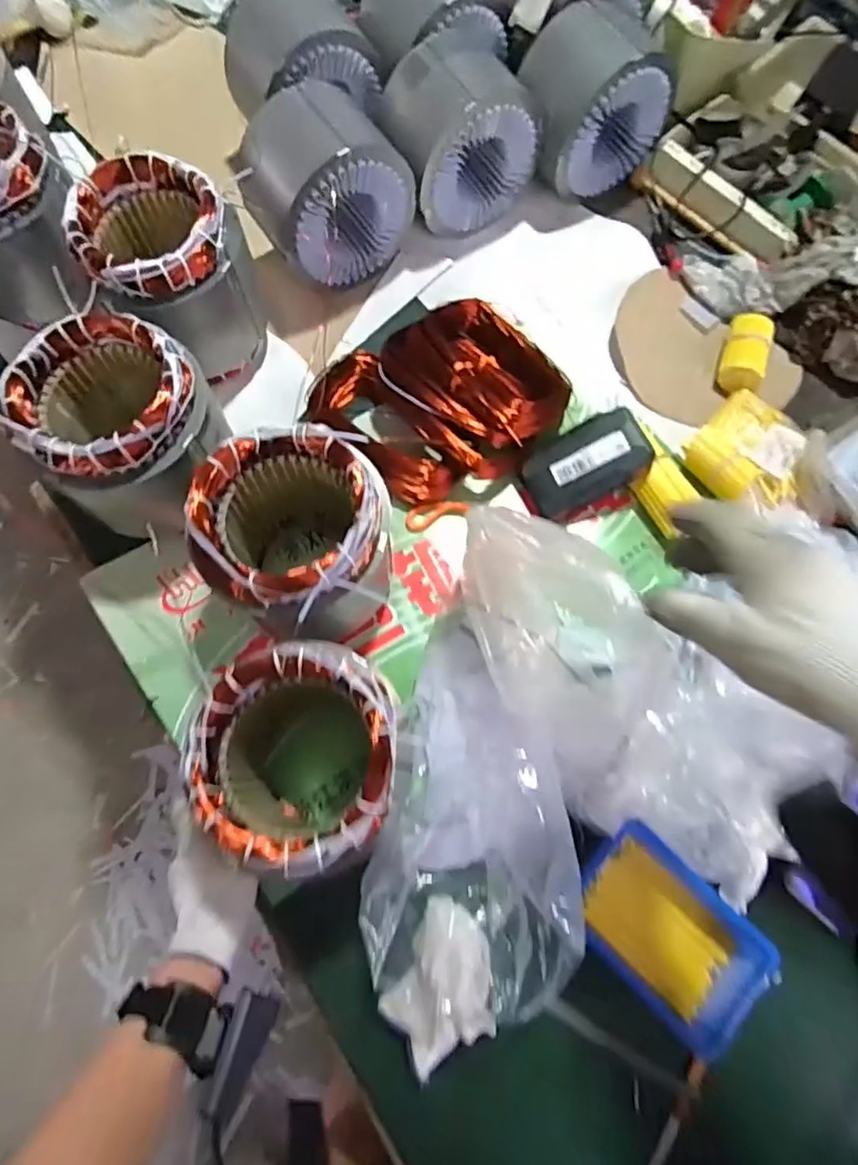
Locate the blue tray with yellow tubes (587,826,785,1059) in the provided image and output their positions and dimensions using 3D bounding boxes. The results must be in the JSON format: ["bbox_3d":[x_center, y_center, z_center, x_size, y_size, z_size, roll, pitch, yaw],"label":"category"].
[{"bbox_3d":[0.188,0.275,0.470,0.150,0.044,0.103,43,77,12],"label":"blue tray with yellow tubes"}]

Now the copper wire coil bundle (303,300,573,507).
[{"bbox_3d":[0.015,-0.185,0.625,0.237,0.060,0.188,-28,75,-9],"label":"copper wire coil bundle"}]

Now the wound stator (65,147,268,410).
[{"bbox_3d":[-0.252,-0.299,0.597,0.146,0.161,0.136,25,74,7],"label":"wound stator"}]

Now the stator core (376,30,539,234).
[{"bbox_3d":[0.028,-0.500,0.664,0.155,0.143,0.117,-29,75,-9],"label":"stator core"}]

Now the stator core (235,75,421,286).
[{"bbox_3d":[-0.115,-0.419,0.631,0.152,0.151,0.126,-39,77,-12],"label":"stator core"}]

